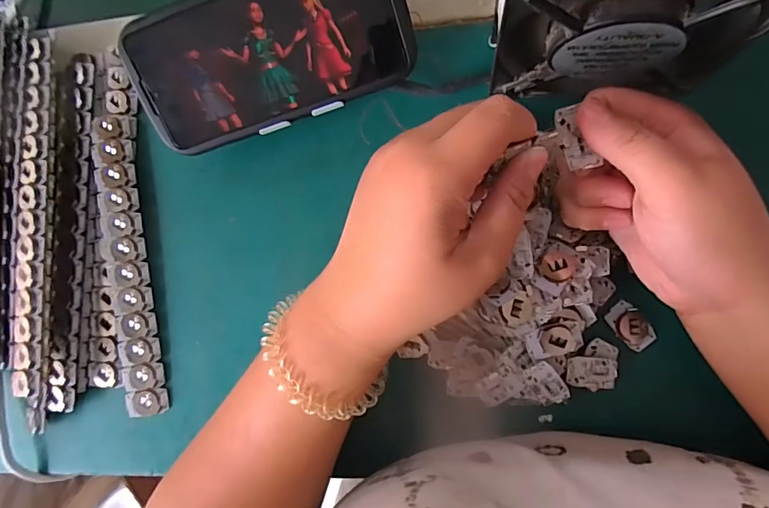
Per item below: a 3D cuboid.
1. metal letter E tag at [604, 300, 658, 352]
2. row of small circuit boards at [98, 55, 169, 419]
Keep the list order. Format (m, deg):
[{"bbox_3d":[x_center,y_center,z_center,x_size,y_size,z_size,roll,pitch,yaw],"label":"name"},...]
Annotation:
[{"bbox_3d":[0.151,0.044,0.278,0.019,0.006,0.030,-44,80,3],"label":"metal letter E tag"},{"bbox_3d":[-0.185,-0.017,0.326,0.037,0.008,0.261,-5,90,7],"label":"row of small circuit boards"}]

